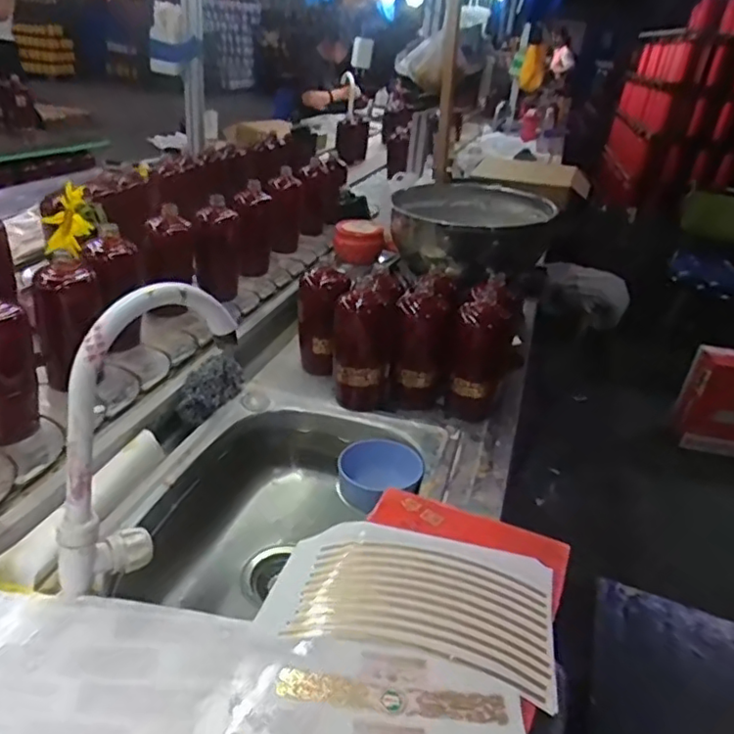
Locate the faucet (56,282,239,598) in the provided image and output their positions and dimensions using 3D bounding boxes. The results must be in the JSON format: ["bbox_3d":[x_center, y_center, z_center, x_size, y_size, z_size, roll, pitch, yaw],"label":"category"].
[{"bbox_3d":[-0.205,0.057,0.585,0.050,0.265,0.208,17,30,18],"label":"faucet"}]

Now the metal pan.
[{"bbox_3d":[0.198,-0.281,1.255,0.306,0.115,0.354,18,30,19],"label":"metal pan"}]

